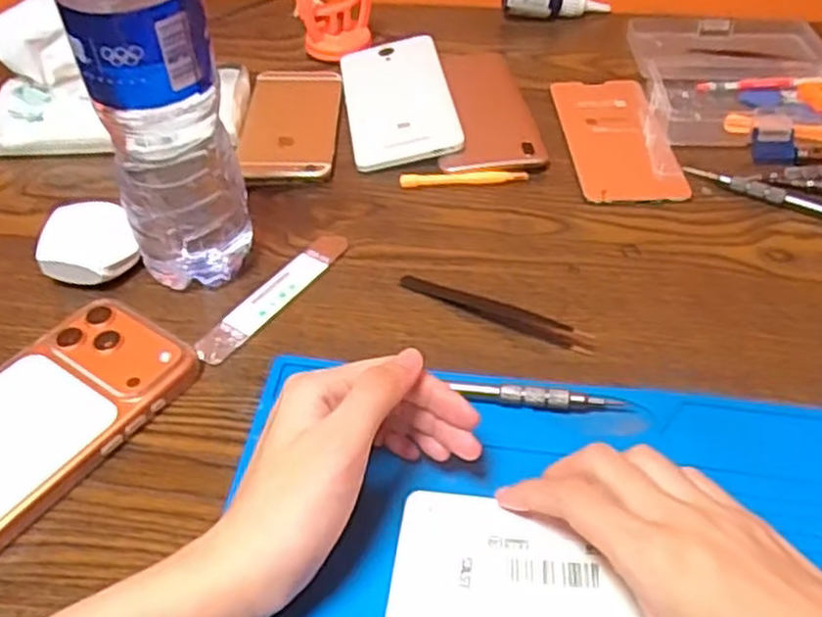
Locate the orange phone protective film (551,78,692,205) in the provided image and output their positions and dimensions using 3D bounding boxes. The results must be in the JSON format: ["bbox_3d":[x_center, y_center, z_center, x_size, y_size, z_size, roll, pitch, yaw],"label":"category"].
[{"bbox_3d":[0.144,-0.123,0.545,0.070,0.004,0.148,-2,46,-1],"label":"orange phone protective film"}]

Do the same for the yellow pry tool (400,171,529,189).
[{"bbox_3d":[0.035,-0.086,0.510,0.083,0.004,0.011,-2,46,-1],"label":"yellow pry tool"}]

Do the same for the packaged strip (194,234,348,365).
[{"bbox_3d":[-0.077,-0.010,0.441,0.024,0.004,0.116,27,53,25],"label":"packaged strip"}]

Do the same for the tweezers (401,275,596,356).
[{"bbox_3d":[0.045,0.000,0.425,0.113,0.008,0.014,21,50,19],"label":"tweezers"}]

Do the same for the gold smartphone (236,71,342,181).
[{"bbox_3d":[-0.086,-0.136,0.555,0.065,0.011,0.145,0,46,1],"label":"gold smartphone"}]

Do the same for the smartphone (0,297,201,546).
[{"bbox_3d":[-0.185,0.060,0.369,0.081,0.013,0.161,27,53,24],"label":"smartphone"}]

